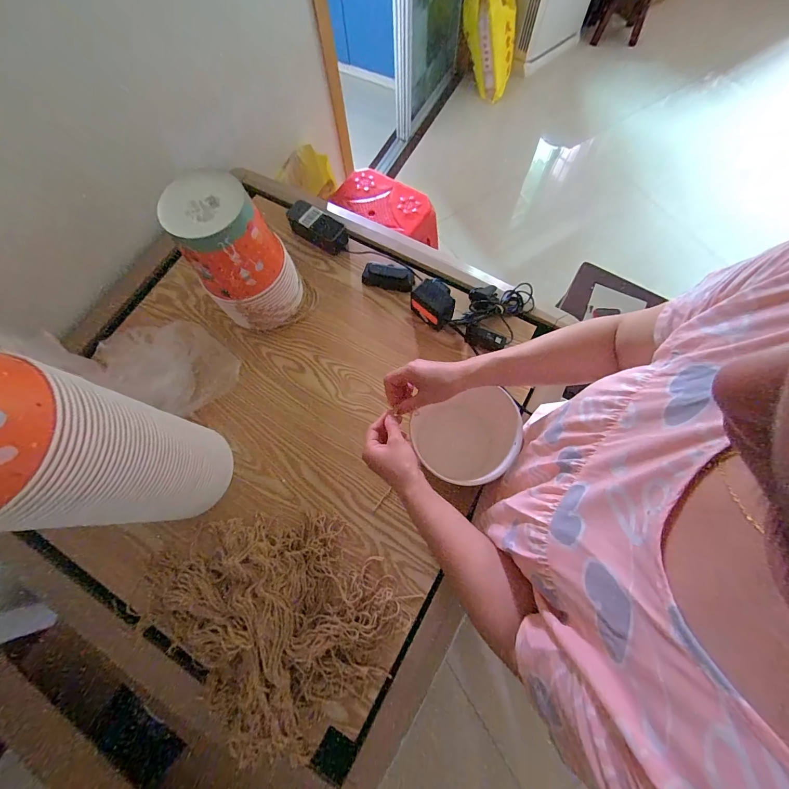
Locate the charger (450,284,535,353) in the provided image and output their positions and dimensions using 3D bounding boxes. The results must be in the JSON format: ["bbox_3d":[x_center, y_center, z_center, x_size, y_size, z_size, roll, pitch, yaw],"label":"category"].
[{"bbox_3d":[0.201,-0.171,0.693,0.117,0.039,0.180,35,76,11],"label":"charger"}]

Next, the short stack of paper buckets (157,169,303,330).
[{"bbox_3d":[-0.274,-0.243,0.624,0.152,0.239,0.168,-33,74,-9],"label":"short stack of paper buckets"}]

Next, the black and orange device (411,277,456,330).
[{"bbox_3d":[0.074,-0.176,0.677,0.085,0.043,0.082,34,118,-6],"label":"black and orange device"}]

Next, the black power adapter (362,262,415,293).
[{"bbox_3d":[-0.012,-0.250,0.736,0.110,0.042,0.041,14,73,6],"label":"black power adapter"}]

